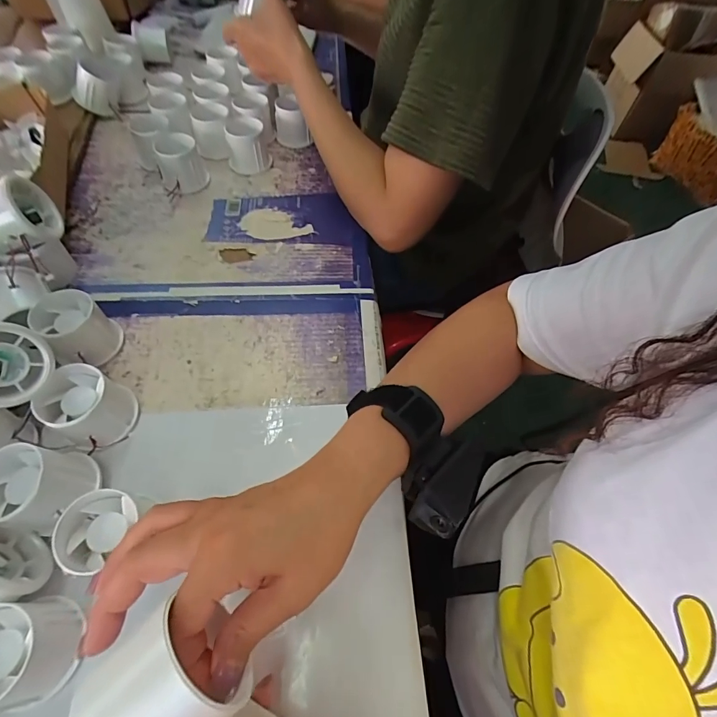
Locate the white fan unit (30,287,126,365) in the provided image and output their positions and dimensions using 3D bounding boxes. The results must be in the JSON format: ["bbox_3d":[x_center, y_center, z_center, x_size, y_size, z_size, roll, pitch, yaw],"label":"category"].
[{"bbox_3d":[-0.249,-0.027,0.351,0.058,0.047,0.052,37,63,19],"label":"white fan unit"}]

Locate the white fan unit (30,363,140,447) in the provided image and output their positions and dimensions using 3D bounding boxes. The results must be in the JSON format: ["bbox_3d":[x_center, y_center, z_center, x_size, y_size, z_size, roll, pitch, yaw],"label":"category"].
[{"bbox_3d":[-0.211,0.039,0.313,0.051,0.051,0.057,20,59,10],"label":"white fan unit"}]

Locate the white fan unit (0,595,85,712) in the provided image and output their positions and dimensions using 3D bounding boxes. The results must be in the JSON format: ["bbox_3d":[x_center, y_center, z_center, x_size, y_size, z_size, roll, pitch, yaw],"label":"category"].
[{"bbox_3d":[-0.202,0.174,0.232,0.058,0.041,0.055,1,58,-2],"label":"white fan unit"}]

